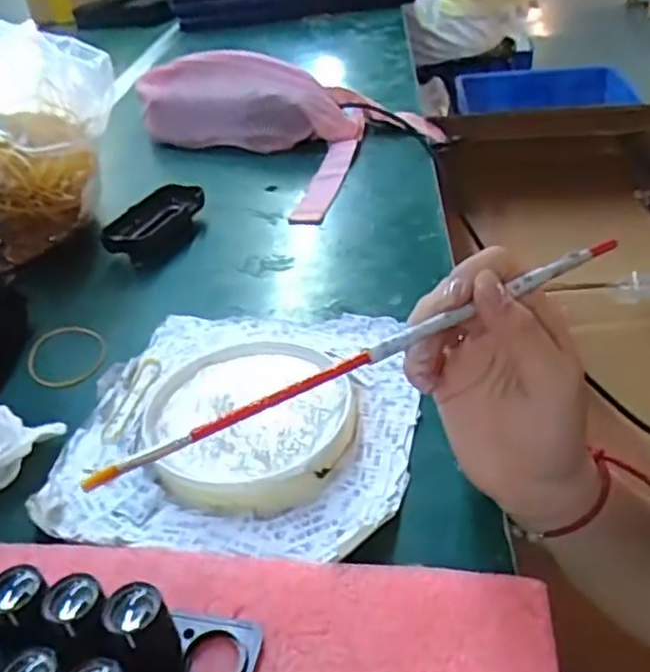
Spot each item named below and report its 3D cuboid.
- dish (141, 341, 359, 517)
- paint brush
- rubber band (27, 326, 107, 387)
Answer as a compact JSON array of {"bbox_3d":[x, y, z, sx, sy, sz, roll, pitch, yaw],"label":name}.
[{"bbox_3d":[-0.044,0.045,0.390,0.119,0.017,0.124,-5,35,4],"label":"dish"},{"bbox_3d":[0.024,0.005,0.271,0.243,0.008,0.005,-24,38,-17],"label":"paint brush"},{"bbox_3d":[-0.187,0.015,0.488,0.053,0.009,0.072,4,37,-3],"label":"rubber band"}]

